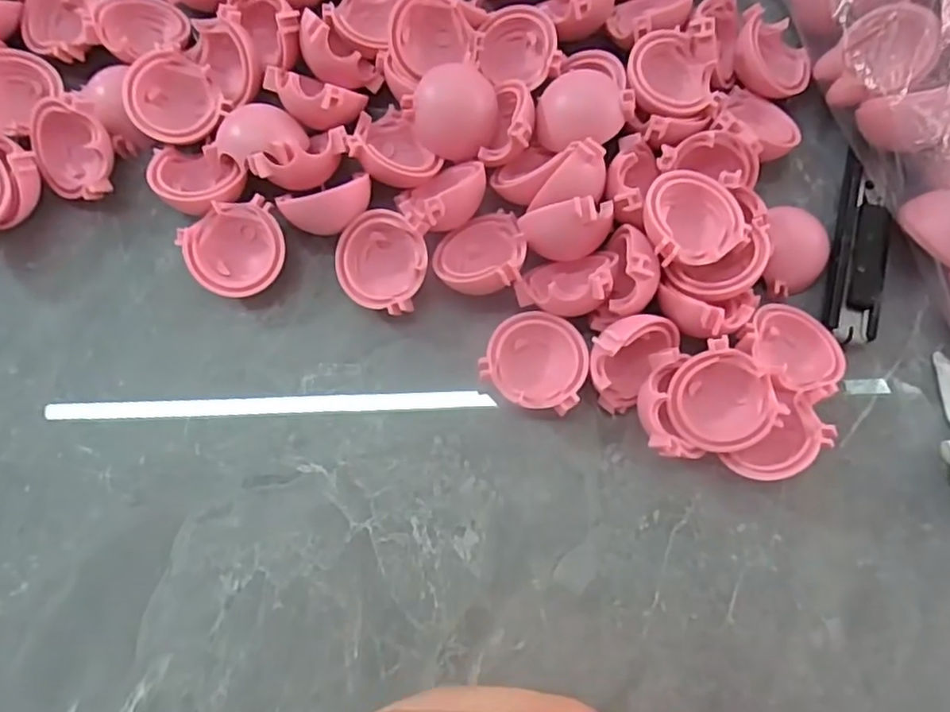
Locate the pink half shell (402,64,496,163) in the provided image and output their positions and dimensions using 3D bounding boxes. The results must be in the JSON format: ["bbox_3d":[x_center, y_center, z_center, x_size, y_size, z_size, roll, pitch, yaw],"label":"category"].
[{"bbox_3d":[-0.007,-0.080,0.205,0.028,0.014,0.027,13,76,1],"label":"pink half shell"}]

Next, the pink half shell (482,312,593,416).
[{"bbox_3d":[0.019,0.002,0.194,0.030,0.015,0.028,18,76,2],"label":"pink half shell"}]

